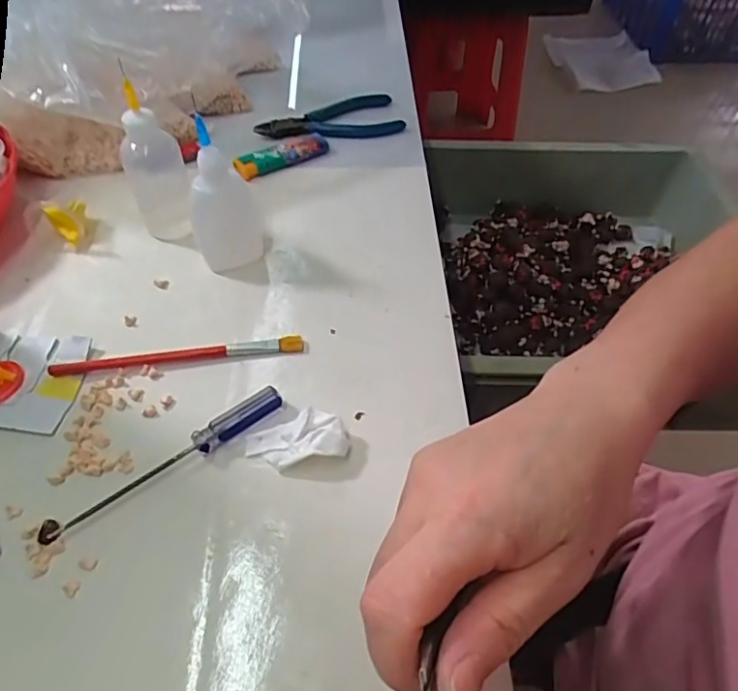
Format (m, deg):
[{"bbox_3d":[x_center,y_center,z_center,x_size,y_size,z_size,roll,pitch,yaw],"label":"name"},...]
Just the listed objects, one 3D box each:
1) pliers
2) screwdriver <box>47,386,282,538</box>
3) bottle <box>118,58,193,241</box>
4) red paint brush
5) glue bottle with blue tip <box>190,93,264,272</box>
[{"bbox_3d":[-0.035,-0.203,0.499,0.124,0.012,0.051,-4,52,-5],"label":"pliers"},{"bbox_3d":[-0.100,0.060,0.293,0.126,0.011,0.013,-31,59,-24],"label":"screwdriver"},{"bbox_3d":[-0.145,-0.126,0.378,0.038,0.105,0.033,-18,55,-15],"label":"bottle"},{"bbox_3d":[-0.113,0.006,0.338,0.145,0.007,0.010,-6,52,-6],"label":"red paint brush"},{"bbox_3d":[-0.094,-0.095,0.357,0.042,0.104,0.030,-10,53,-10],"label":"glue bottle with blue tip"}]

